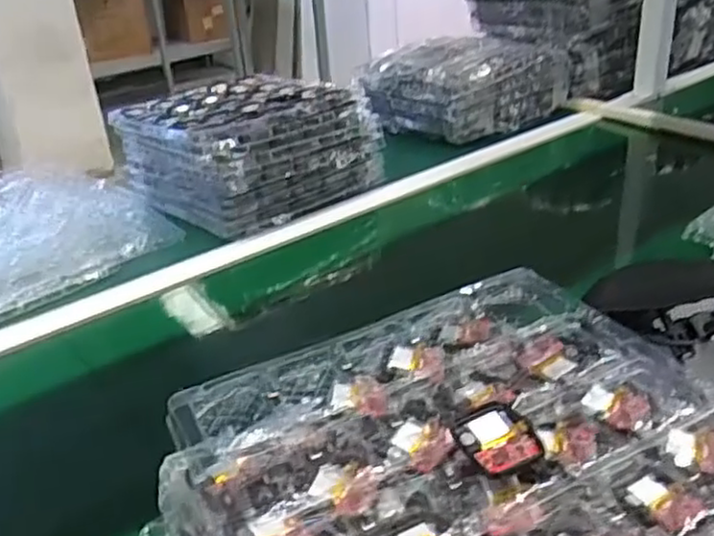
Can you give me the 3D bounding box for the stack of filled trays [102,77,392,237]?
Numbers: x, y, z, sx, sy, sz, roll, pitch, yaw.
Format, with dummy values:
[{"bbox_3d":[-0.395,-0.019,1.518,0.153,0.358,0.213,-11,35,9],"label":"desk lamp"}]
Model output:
[{"bbox_3d":[-0.168,-0.181,1.052,0.294,0.129,0.299,-27,35,-35],"label":"stack of filled trays"}]

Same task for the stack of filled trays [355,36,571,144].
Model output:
[{"bbox_3d":[0.198,-0.340,1.306,0.327,0.124,0.258,-28,36,-36],"label":"stack of filled trays"}]

